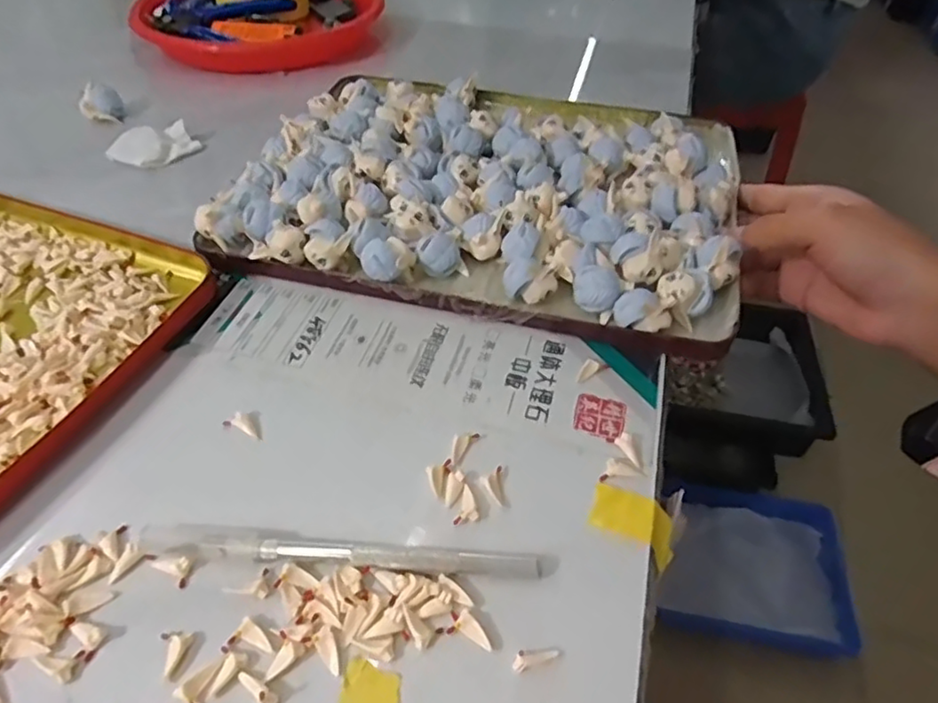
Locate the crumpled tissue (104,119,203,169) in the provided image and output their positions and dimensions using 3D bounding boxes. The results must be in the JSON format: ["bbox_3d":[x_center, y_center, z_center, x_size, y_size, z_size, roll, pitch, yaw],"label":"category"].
[{"bbox_3d":[-0.219,-0.143,0.440,0.055,0.019,0.026,-33,57,-27],"label":"crumpled tissue"}]

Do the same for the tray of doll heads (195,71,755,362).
[{"bbox_3d":[0.017,-0.118,0.398,0.287,0.029,0.237,12,49,9],"label":"tray of doll heads"}]

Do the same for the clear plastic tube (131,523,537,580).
[{"bbox_3d":[-0.048,0.075,0.238,0.149,0.009,0.011,4,46,3],"label":"clear plastic tube"}]

